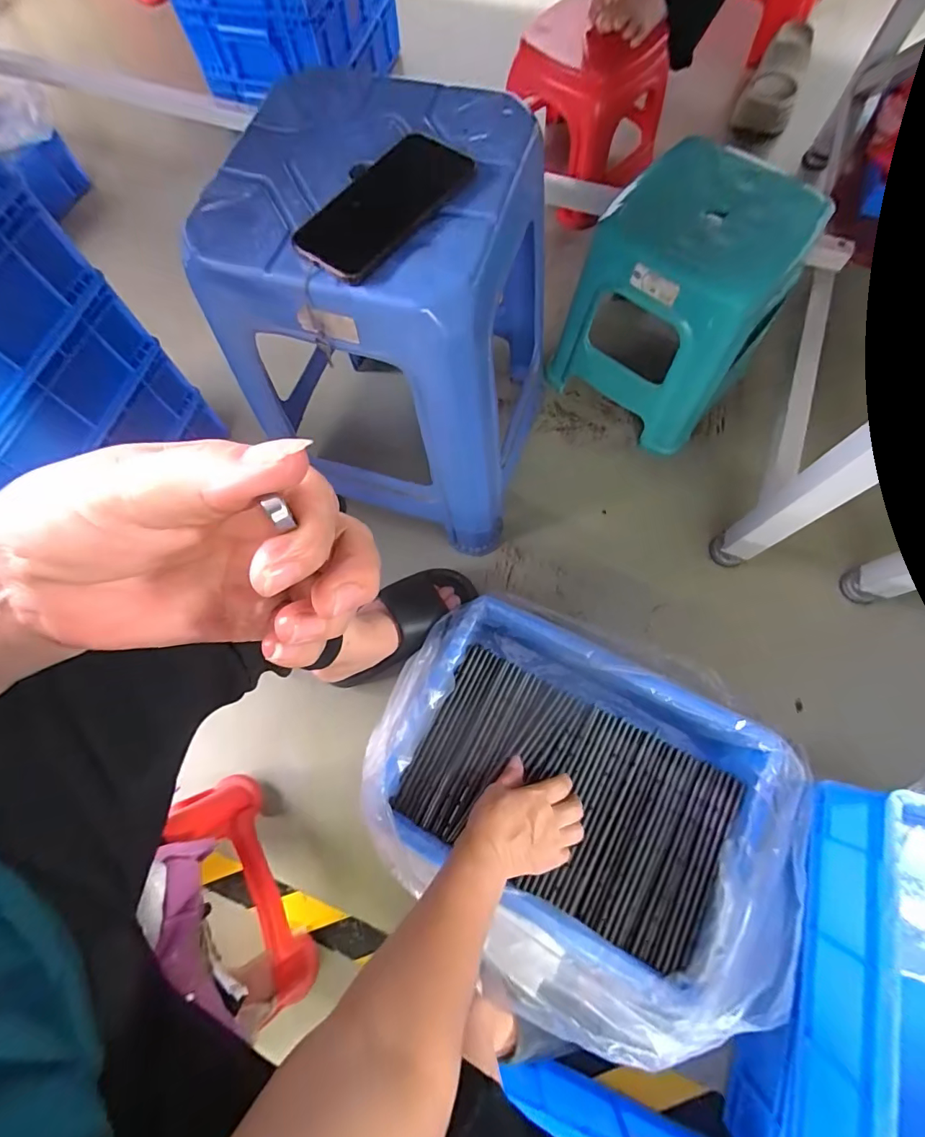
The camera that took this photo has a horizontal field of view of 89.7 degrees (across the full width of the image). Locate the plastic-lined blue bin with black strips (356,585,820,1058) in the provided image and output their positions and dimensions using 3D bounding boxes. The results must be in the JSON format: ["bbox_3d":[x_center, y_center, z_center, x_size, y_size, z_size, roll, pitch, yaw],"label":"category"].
[{"bbox_3d":[0.129,0.274,0.563,0.475,0.168,0.378,19,74,8],"label":"plastic-lined blue bin with black strips"}]

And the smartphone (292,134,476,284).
[{"bbox_3d":[-0.065,-0.309,0.393,0.082,0.009,0.161,36,77,12],"label":"smartphone"}]

